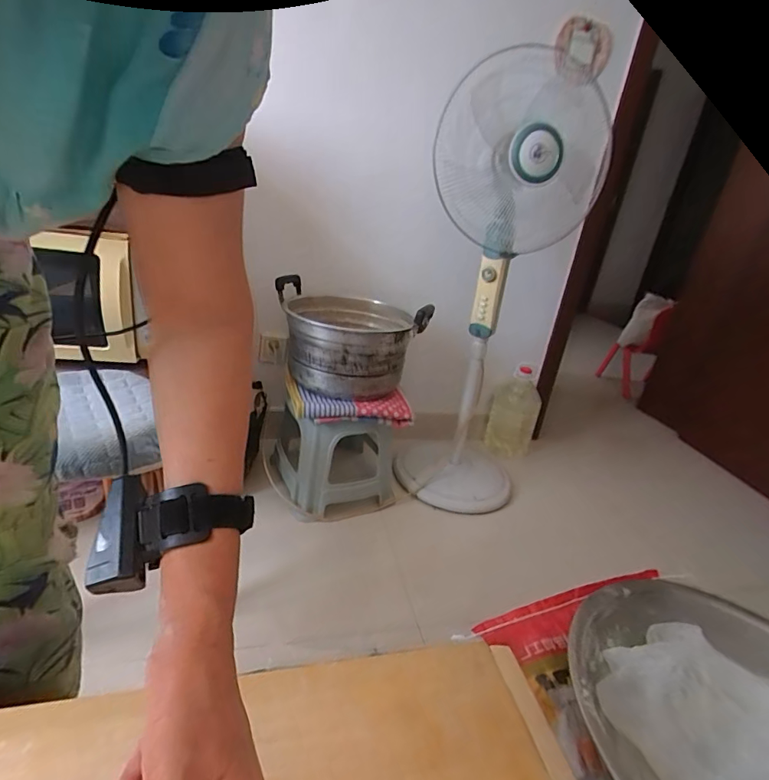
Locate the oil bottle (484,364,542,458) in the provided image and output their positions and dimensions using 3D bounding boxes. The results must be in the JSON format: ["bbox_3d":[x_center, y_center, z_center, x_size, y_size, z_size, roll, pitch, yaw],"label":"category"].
[{"bbox_3d":[0.498,0.077,1.715,0.174,0.344,0.110,17,23,17],"label":"oil bottle"}]

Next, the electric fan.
[{"bbox_3d":[0.298,-0.195,1.270,0.361,1.148,0.360,17,23,17],"label":"electric fan"}]

